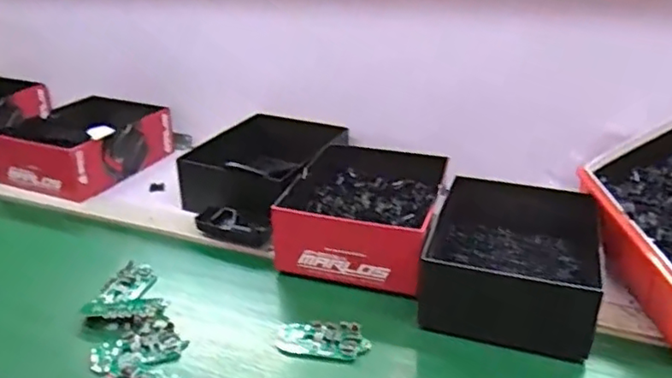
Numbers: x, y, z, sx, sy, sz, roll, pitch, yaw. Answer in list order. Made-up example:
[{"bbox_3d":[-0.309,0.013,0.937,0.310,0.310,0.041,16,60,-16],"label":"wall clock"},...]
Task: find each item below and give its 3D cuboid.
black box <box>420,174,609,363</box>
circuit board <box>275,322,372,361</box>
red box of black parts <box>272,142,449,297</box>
[{"bbox_3d":[0.206,0.087,0.708,0.185,0.087,0.230,10,30,18],"label":"black box"},{"bbox_3d":[-0.013,0.161,0.642,0.097,0.016,0.048,3,29,8],"label":"circuit board"},{"bbox_3d":[0.044,0.023,0.814,0.195,0.084,0.251,8,30,16],"label":"red box of black parts"}]

